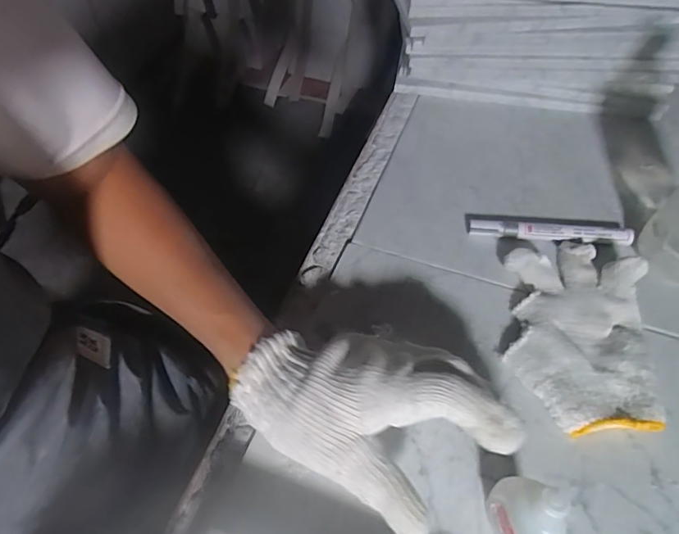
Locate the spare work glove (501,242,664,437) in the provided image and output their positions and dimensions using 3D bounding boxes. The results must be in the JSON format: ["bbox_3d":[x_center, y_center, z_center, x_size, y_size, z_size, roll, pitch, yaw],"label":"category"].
[{"bbox_3d":[0.181,0.046,0.370,0.102,0.031,0.165,10,52,6],"label":"spare work glove"}]

